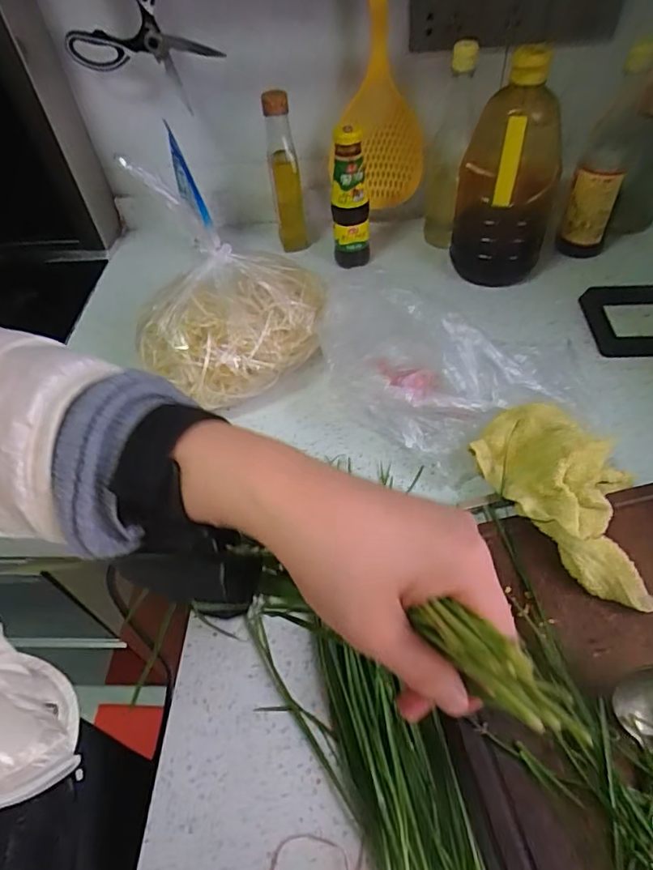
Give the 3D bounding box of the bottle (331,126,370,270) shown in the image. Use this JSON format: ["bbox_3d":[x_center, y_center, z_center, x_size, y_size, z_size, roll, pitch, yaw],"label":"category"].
[{"bbox_3d":[0.034,-0.334,0.760,0.050,0.188,0.048,-1,51,4],"label":"bottle"}]

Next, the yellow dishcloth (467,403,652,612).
[{"bbox_3d":[0.228,0.050,0.476,0.112,0.038,0.208,-22,52,-13],"label":"yellow dishcloth"}]

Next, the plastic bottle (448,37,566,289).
[{"bbox_3d":[0.242,-0.339,0.713,0.123,0.254,0.107,5,51,9],"label":"plastic bottle"}]

